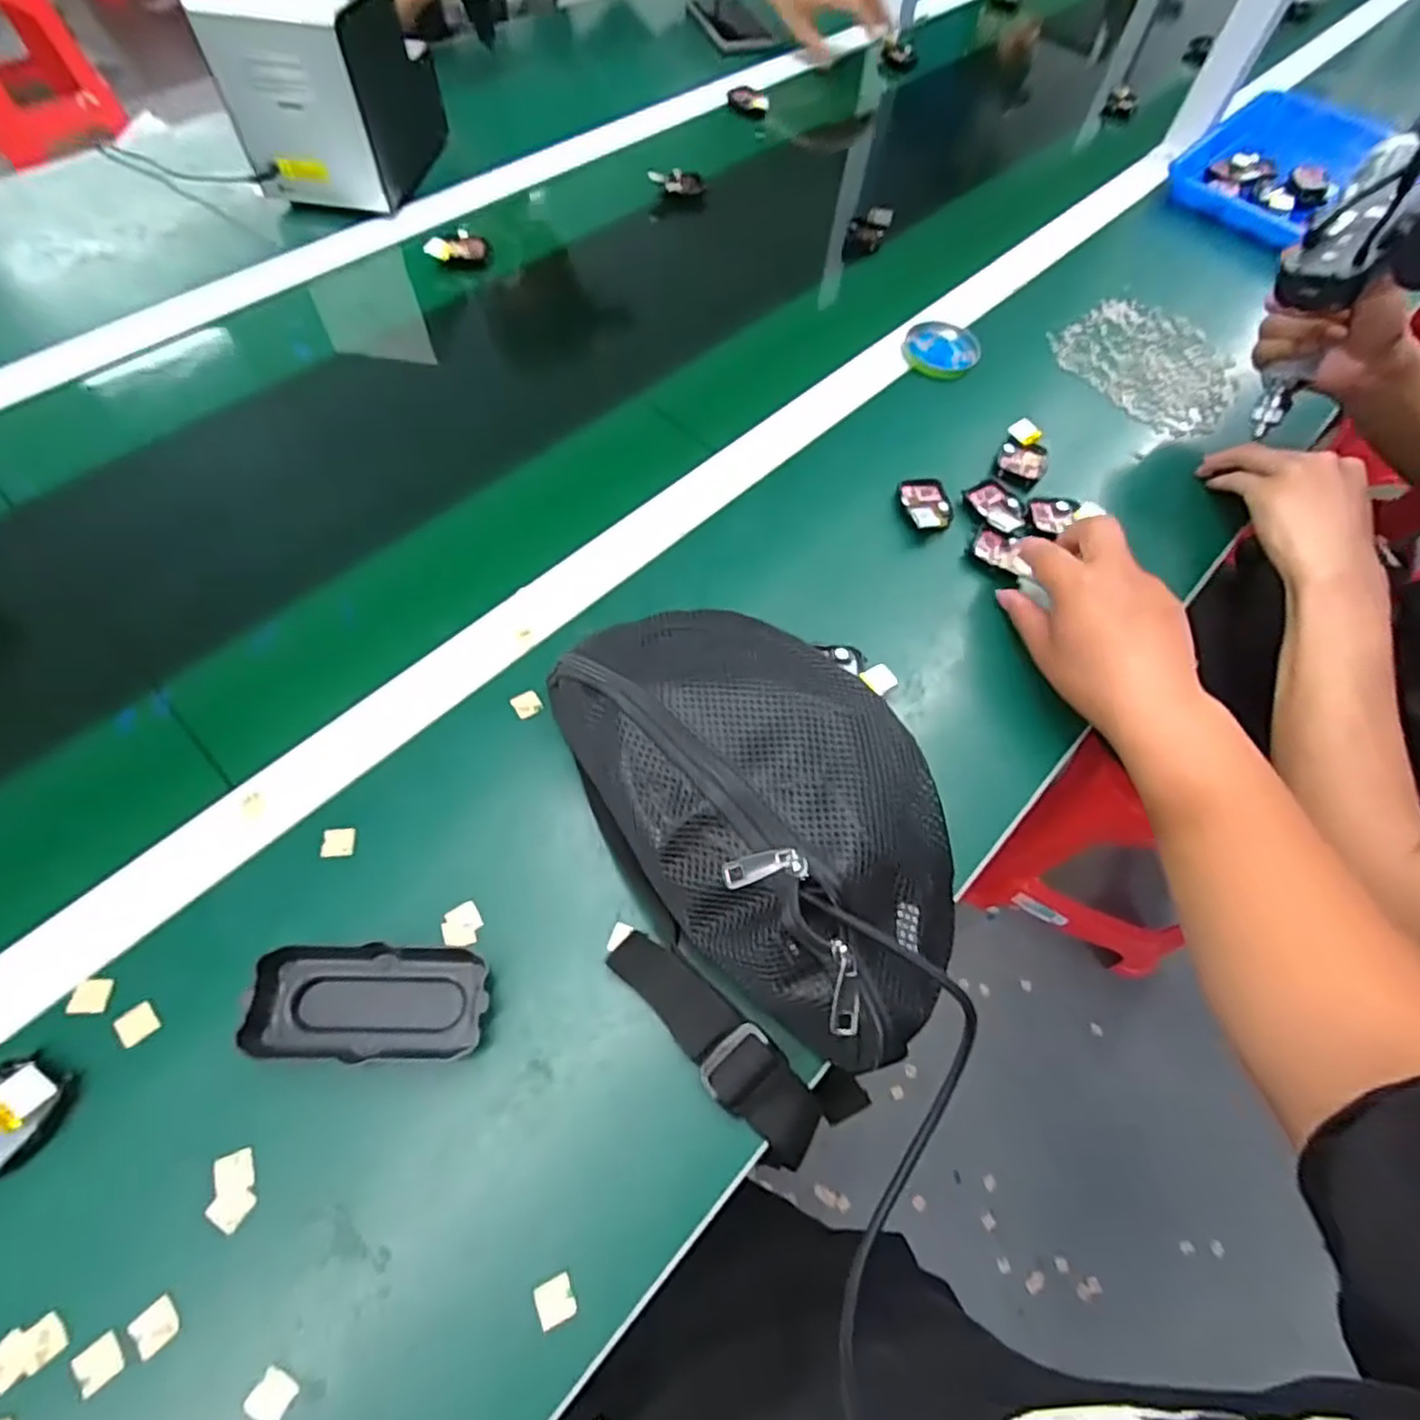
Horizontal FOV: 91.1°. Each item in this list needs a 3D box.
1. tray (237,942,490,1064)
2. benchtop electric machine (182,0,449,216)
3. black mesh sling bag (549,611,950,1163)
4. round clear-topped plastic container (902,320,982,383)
[{"bbox_3d":[-0.166,0.144,0.344,0.105,0.024,0.051,3,63,-2],"label":"tray"},{"bbox_3d":[-0.353,-0.586,0.653,0.126,0.147,0.165,9,63,1],"label":"benchtop electric machine"},{"bbox_3d":[0.022,0.063,0.369,0.172,0.089,0.272,-23,67,-15],"label":"black mesh sling bag"},{"bbox_3d":[0.212,-0.330,0.634,0.066,0.011,0.073,22,64,8],"label":"round clear-topped plastic container"}]

